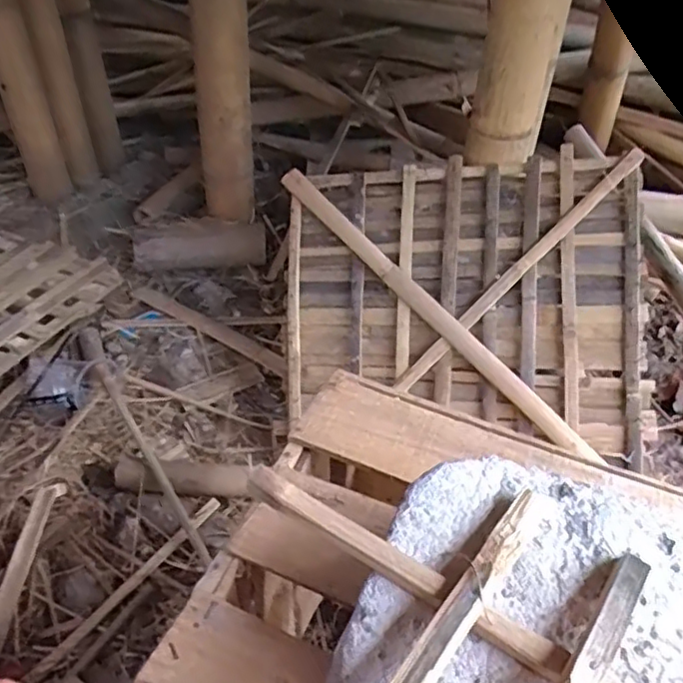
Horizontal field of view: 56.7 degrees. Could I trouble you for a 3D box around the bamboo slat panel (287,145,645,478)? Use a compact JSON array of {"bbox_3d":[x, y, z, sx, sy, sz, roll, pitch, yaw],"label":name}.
[{"bbox_3d":[0.167,-0.061,0.941,0.519,0.034,0.432,-1,81,15],"label":"bamboo slat panel"}]

